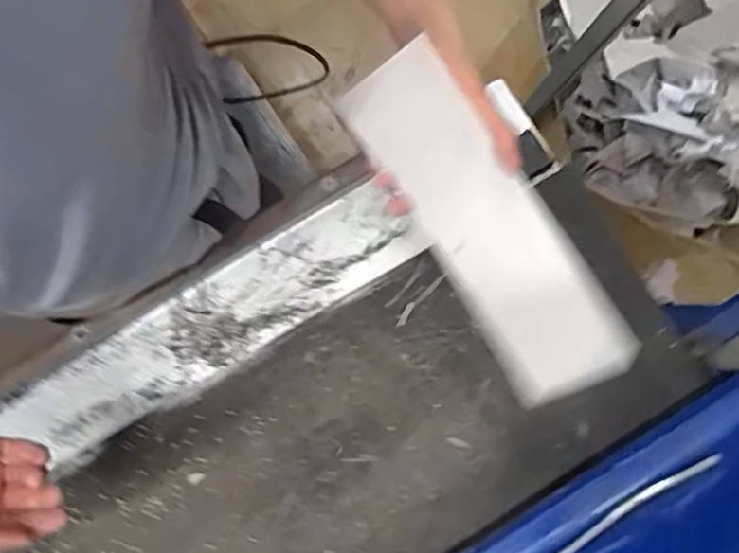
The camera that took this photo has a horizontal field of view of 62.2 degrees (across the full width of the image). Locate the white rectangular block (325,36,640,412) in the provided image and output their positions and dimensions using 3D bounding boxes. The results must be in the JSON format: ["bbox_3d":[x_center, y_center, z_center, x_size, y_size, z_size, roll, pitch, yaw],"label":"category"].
[{"bbox_3d":[0.088,-0.034,0.485,0.100,0.019,0.293,-34,94,31],"label":"white rectangular block"}]

